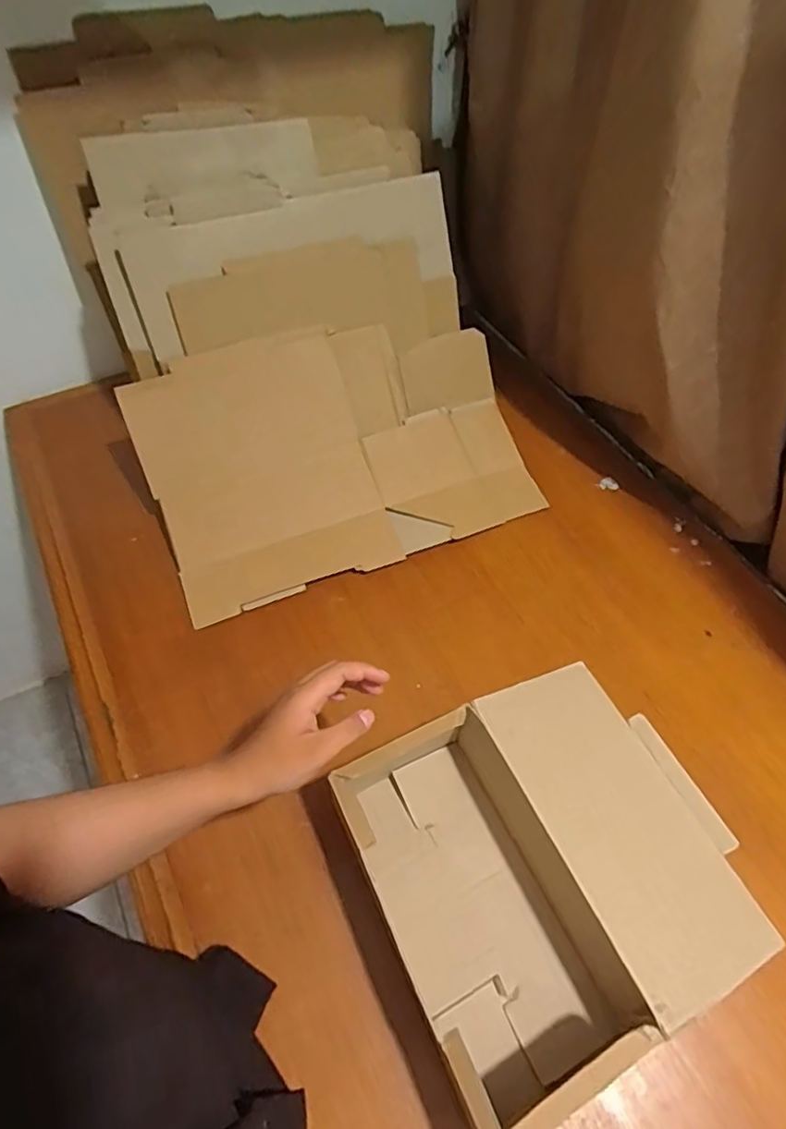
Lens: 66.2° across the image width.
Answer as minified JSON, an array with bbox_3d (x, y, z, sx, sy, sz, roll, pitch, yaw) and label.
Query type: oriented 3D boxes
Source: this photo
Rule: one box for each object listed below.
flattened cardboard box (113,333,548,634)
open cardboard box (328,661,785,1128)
[{"bbox_3d":[-0.063,-0.150,0.785,0.488,0.057,0.320,-19,85,-15],"label":"flattened cardboard box"},{"bbox_3d":[0.130,0.250,0.520,0.282,0.099,0.268,-21,57,-16],"label":"open cardboard box"}]

